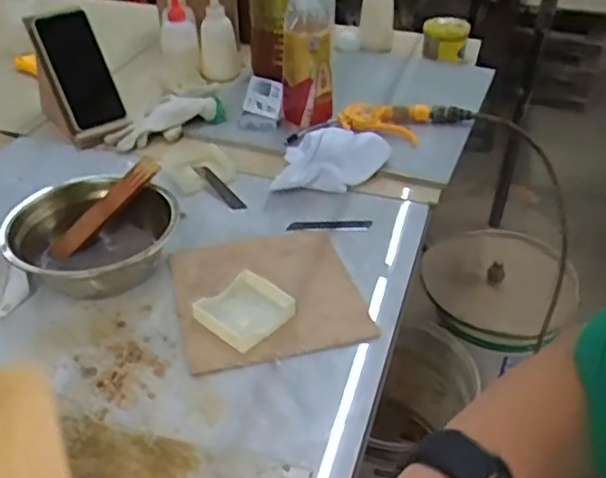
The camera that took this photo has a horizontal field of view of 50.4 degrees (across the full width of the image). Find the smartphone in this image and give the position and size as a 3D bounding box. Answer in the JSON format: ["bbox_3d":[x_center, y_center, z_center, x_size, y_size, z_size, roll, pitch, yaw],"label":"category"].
[{"bbox_3d":[-0.318,-0.244,0.928,0.073,0.162,0.016,-26,12,-27],"label":"smartphone"}]

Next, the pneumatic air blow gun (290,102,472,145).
[{"bbox_3d":[0.110,-0.171,0.916,0.266,0.032,0.088,-6,37,-9],"label":"pneumatic air blow gun"}]

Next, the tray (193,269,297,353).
[{"bbox_3d":[-0.055,0.067,0.621,0.071,0.022,0.083,30,46,34],"label":"tray"}]

